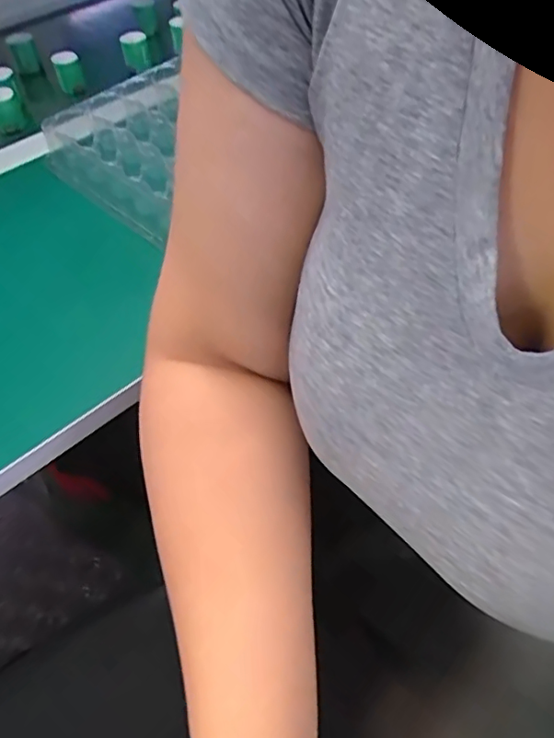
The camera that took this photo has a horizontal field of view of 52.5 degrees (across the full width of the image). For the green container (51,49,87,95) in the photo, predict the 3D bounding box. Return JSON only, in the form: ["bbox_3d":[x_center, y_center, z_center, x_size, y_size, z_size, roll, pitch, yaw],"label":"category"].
[{"bbox_3d":[-0.235,-0.337,0.637,0.030,0.035,0.029,-19,54,-12],"label":"green container"}]

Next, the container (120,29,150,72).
[{"bbox_3d":[-0.168,-0.379,0.669,0.030,0.037,0.034,-10,53,-6],"label":"container"}]

